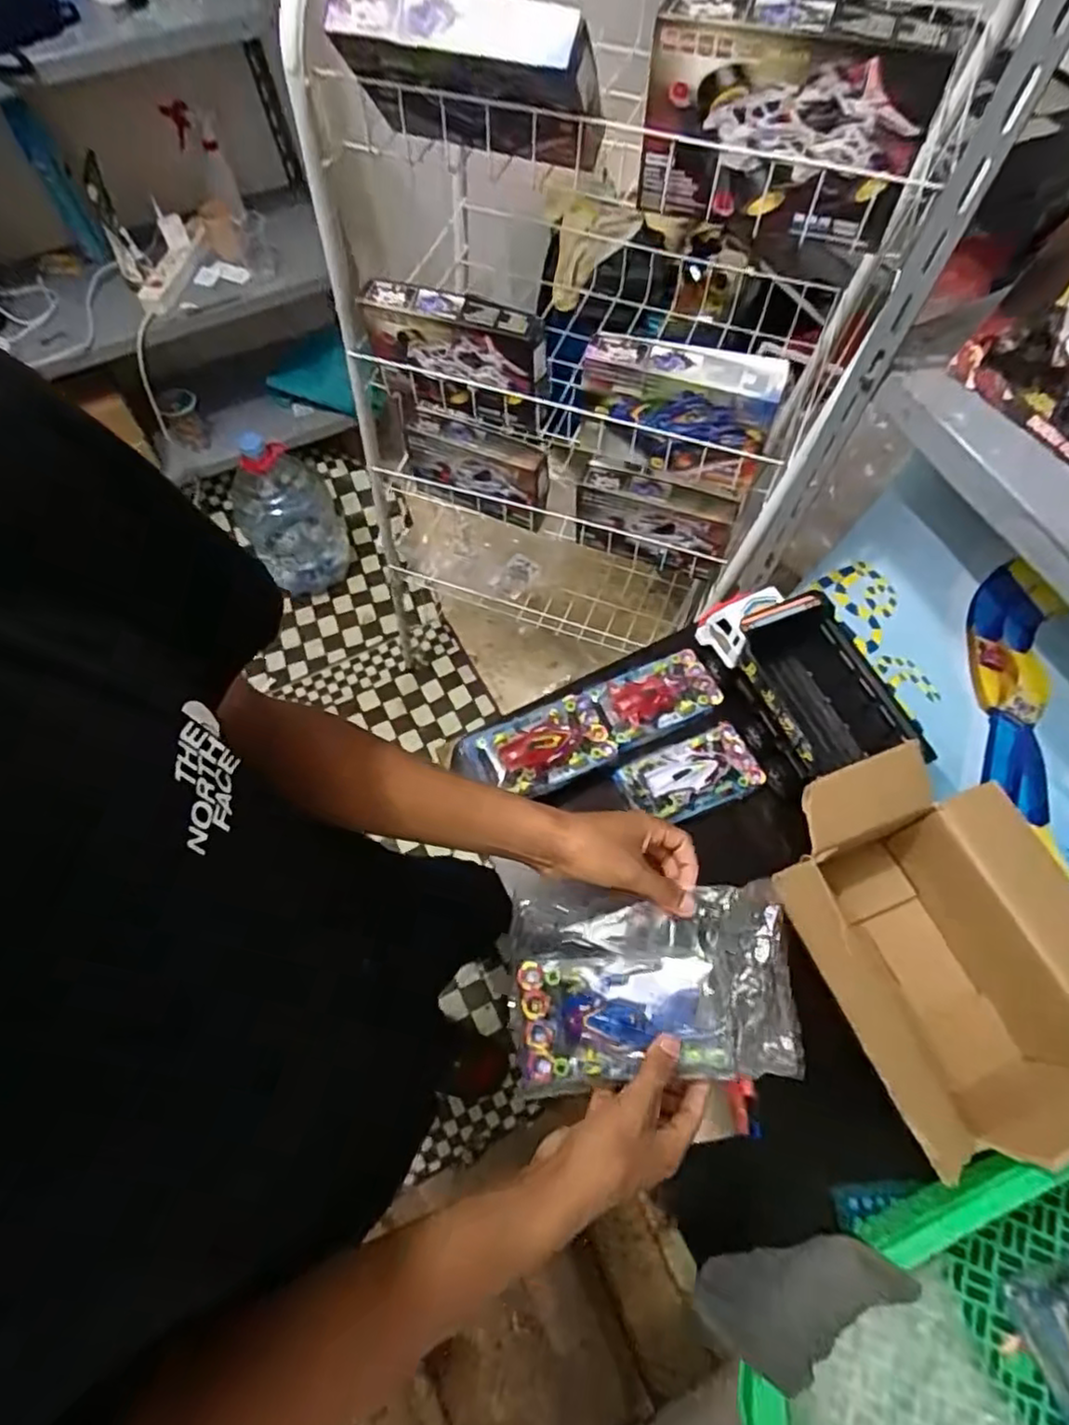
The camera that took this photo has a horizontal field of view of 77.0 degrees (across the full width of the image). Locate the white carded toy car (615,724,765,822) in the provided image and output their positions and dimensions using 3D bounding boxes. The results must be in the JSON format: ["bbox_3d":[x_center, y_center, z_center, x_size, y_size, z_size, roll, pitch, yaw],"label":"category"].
[{"bbox_3d":[0.201,0.077,0.868,0.178,0.038,0.097,-21,67,-8],"label":"white carded toy car"}]

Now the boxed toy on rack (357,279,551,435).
[{"bbox_3d":[-0.095,-0.467,0.896,0.246,0.158,0.055,22,68,11],"label":"boxed toy on rack"}]

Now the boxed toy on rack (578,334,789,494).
[{"bbox_3d":[0.173,-0.373,0.837,0.227,0.152,0.066,15,67,8],"label":"boxed toy on rack"}]

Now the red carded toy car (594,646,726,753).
[{"bbox_3d":[0.168,-0.022,0.927,0.163,0.023,0.098,-25,67,-10],"label":"red carded toy car"}]

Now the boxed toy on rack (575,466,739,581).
[{"bbox_3d":[0.180,-0.293,1.029,0.228,0.144,0.058,18,67,10],"label":"boxed toy on rack"}]

